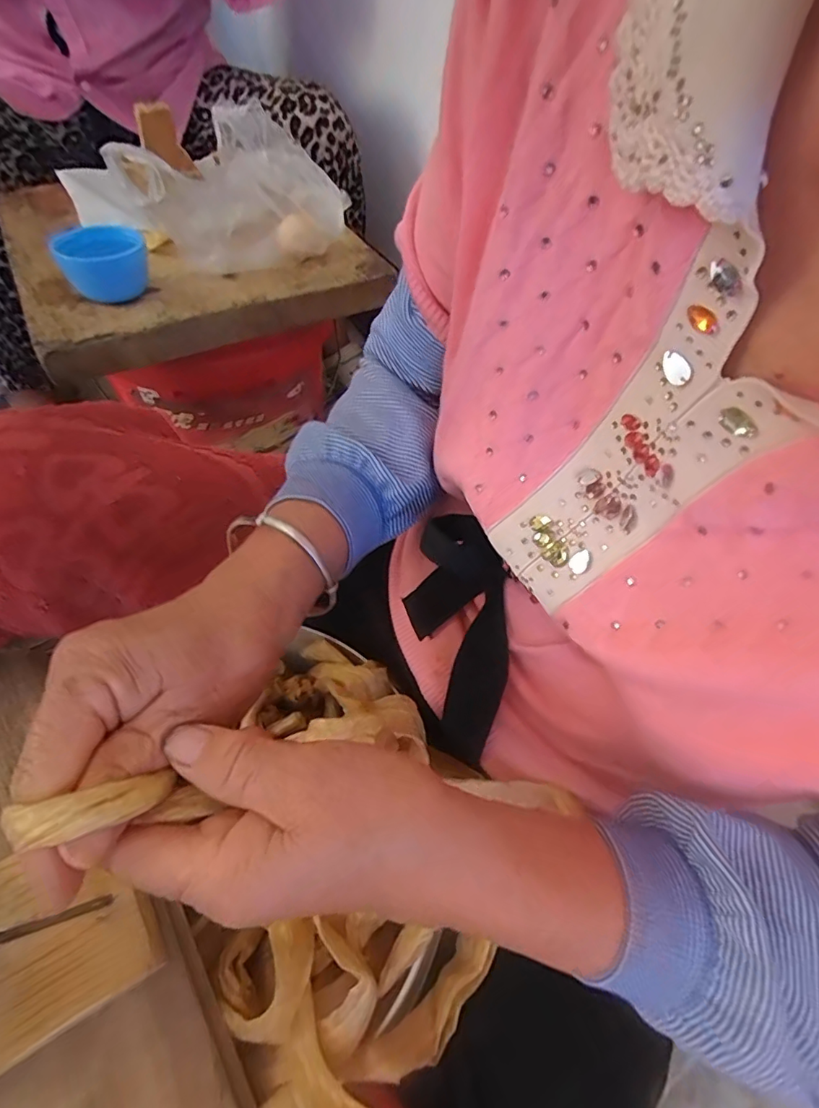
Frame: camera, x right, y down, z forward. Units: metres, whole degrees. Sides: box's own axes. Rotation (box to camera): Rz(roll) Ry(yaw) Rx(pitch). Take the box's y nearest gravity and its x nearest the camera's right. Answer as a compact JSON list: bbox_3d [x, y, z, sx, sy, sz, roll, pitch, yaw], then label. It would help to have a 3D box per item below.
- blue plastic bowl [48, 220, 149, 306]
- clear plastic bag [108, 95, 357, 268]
[{"bbox_3d":[-0.300,-0.287,0.522,0.077,0.046,0.081,-19,58,-18],"label":"blue plastic bowl"},{"bbox_3d":[-0.199,-0.413,0.589,0.223,0.107,0.177,-18,57,-17],"label":"clear plastic bag"}]

